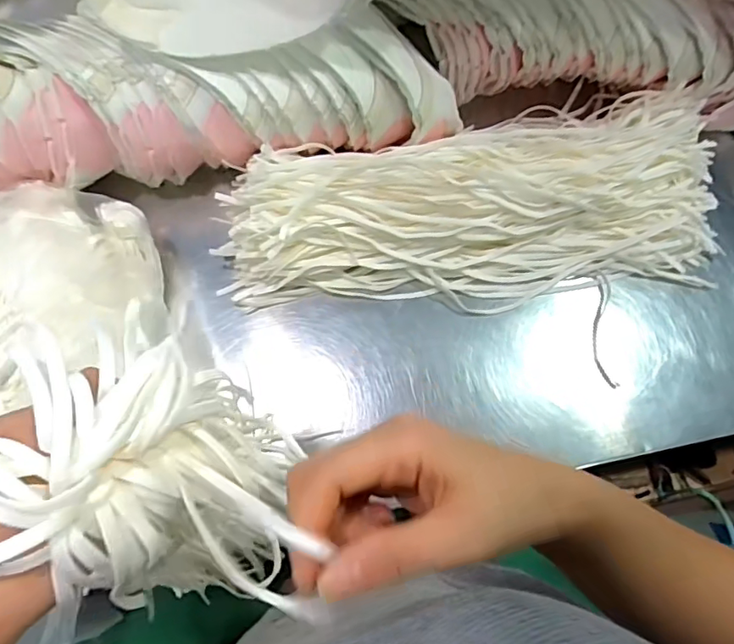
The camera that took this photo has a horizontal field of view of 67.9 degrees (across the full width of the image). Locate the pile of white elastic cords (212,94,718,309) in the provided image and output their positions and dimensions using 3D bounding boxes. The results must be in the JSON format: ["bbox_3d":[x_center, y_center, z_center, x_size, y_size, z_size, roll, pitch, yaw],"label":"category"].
[{"bbox_3d":[0.107,-0.116,0.547,0.501,0.081,0.185,-8,74,-3],"label":"pile of white elastic cords"}]

